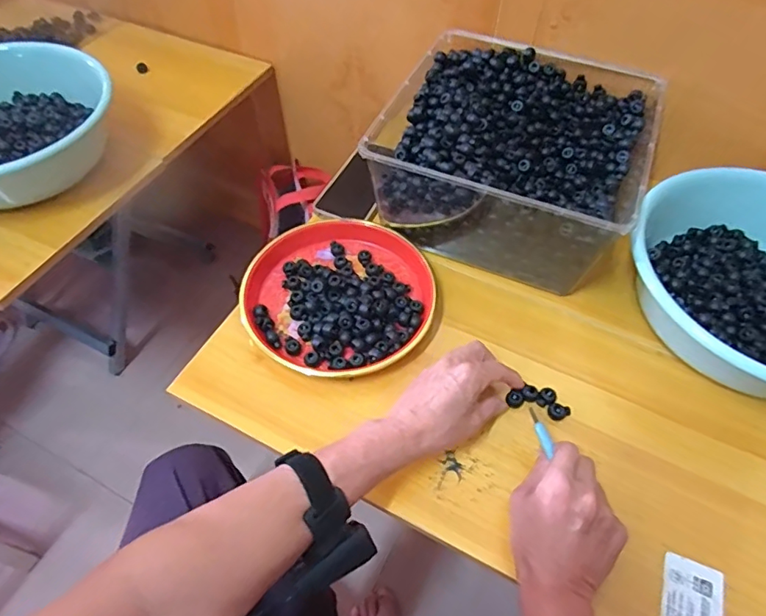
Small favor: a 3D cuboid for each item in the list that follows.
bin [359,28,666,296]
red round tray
[{"bbox_3d":[0.169,-0.194,0.672,0.287,0.139,0.276,19,57,13],"label":"bin"},{"bbox_3d":[-0.048,-0.021,0.622,0.215,0.032,0.221,0,55,0],"label":"red round tray"}]

